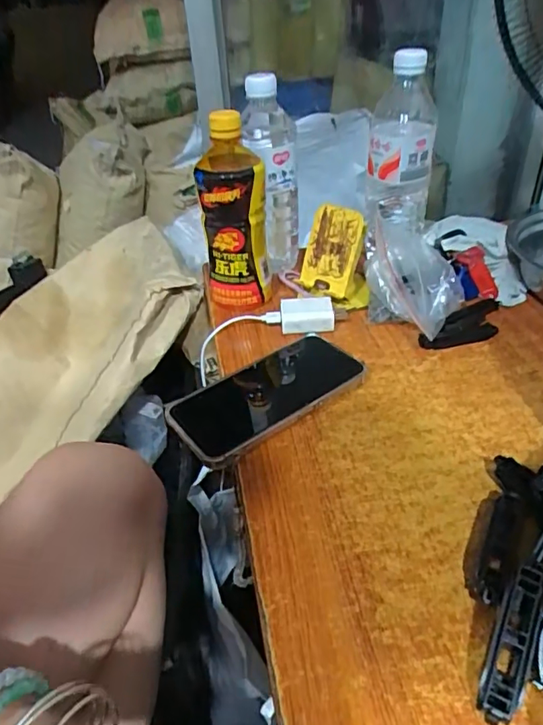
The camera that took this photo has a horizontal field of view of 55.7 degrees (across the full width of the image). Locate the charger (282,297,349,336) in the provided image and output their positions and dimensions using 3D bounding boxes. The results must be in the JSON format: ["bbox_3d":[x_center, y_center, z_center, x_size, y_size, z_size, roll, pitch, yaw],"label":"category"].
[{"bbox_3d":[0.044,-0.050,0.535,0.068,0.022,0.045,-4,37,2],"label":"charger"}]

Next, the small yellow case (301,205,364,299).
[{"bbox_3d":[0.063,-0.119,0.552,0.057,0.093,0.013,25,27,32],"label":"small yellow case"}]

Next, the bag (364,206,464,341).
[{"bbox_3d":[0.143,-0.090,0.523,0.092,0.090,0.135,2,37,10],"label":"bag"}]

